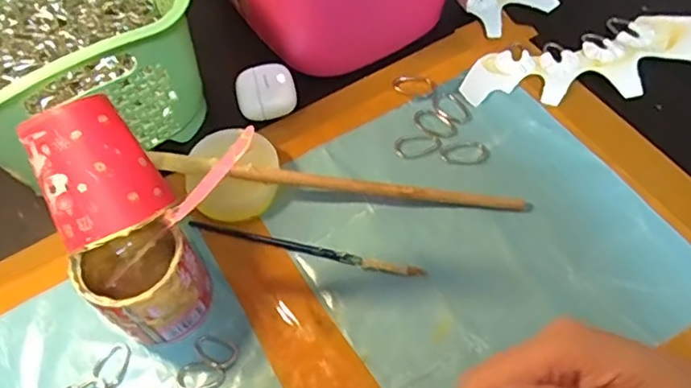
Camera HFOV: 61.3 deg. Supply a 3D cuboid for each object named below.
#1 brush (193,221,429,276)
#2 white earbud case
[{"bbox_3d":[-0.030,0.037,0.406,0.168,0.004,0.009,11,60,9],"label":"brush"},{"bbox_3d":[-0.065,-0.082,0.475,0.046,0.023,0.048,-16,60,-7],"label":"white earbud case"}]

